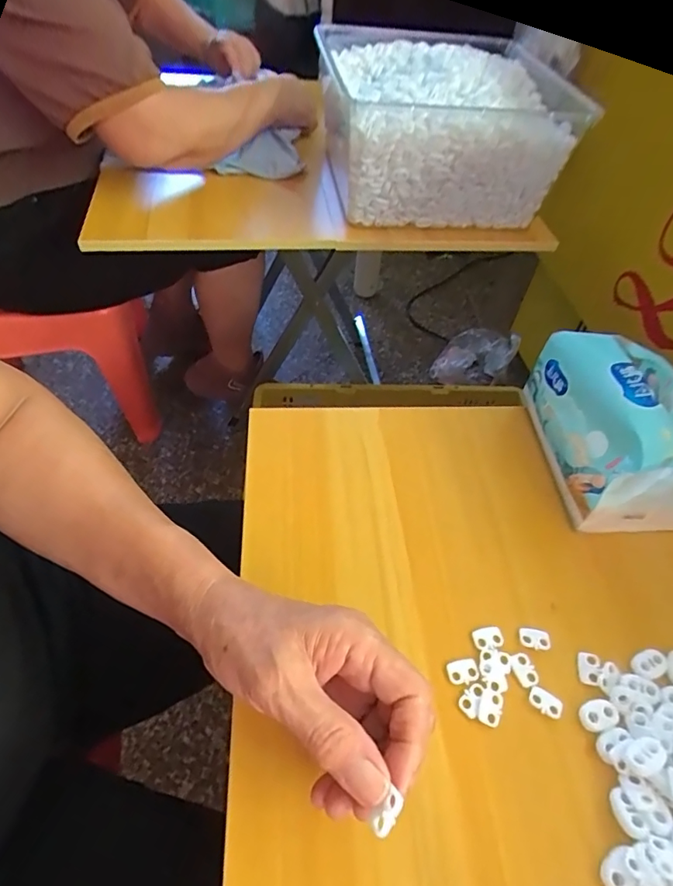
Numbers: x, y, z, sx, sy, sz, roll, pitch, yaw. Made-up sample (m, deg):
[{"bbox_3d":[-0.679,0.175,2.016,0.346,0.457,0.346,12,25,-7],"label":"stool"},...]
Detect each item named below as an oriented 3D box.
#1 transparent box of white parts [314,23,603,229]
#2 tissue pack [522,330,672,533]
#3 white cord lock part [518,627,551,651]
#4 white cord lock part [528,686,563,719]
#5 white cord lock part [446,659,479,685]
[{"bbox_3d":[0.127,-0.439,0.695,0.271,0.150,0.374,-1,51,-5],"label":"transparent box of white parts"},{"bbox_3d":[0.220,-0.014,0.378,0.105,0.088,0.142,-1,51,-5],"label":"tissue pack"},{"bbox_3d":[0.125,0.122,0.310,0.018,0.004,0.012,7,51,1],"label":"white cord lock part"},{"bbox_3d":[0.121,0.150,0.287,0.018,0.004,0.012,25,53,15],"label":"white cord lock part"},{"bbox_3d":[0.076,0.136,0.295,0.019,0.004,0.012,-5,52,-9],"label":"white cord lock part"}]

